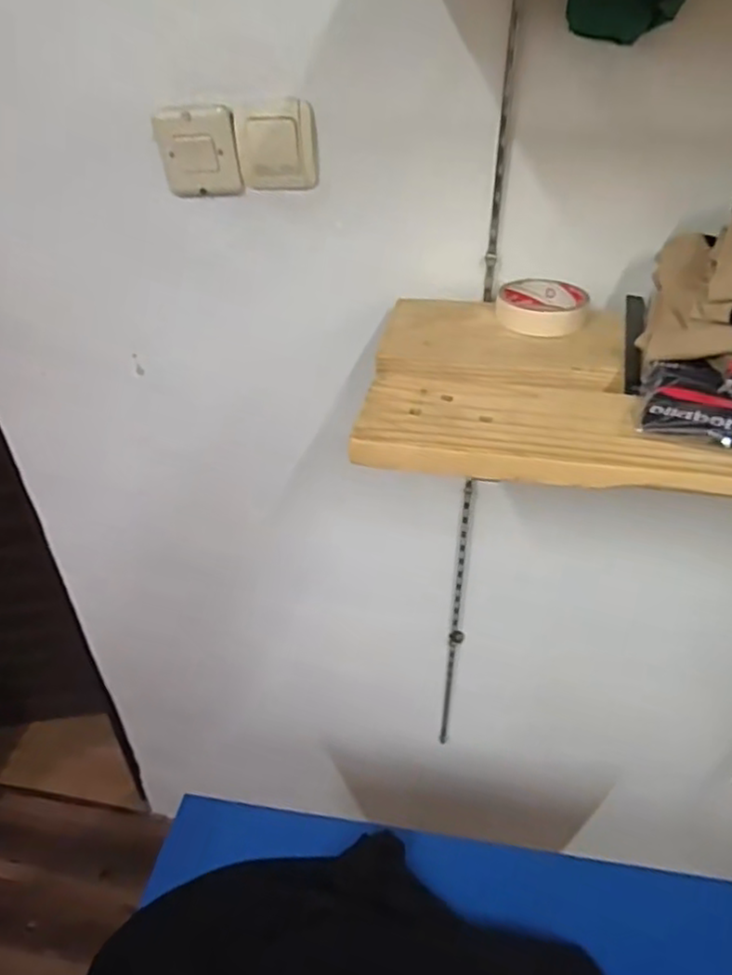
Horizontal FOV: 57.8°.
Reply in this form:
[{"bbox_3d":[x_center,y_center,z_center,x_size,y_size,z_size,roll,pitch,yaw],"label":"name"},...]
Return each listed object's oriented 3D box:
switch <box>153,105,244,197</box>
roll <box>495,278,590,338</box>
[{"bbox_3d":[-0.167,-0.334,0.665,0.081,0.079,0.012,0,36,1],"label":"switch"},{"bbox_3d":[0.171,-0.177,0.645,0.083,0.022,0.094,8,37,12],"label":"roll"}]

